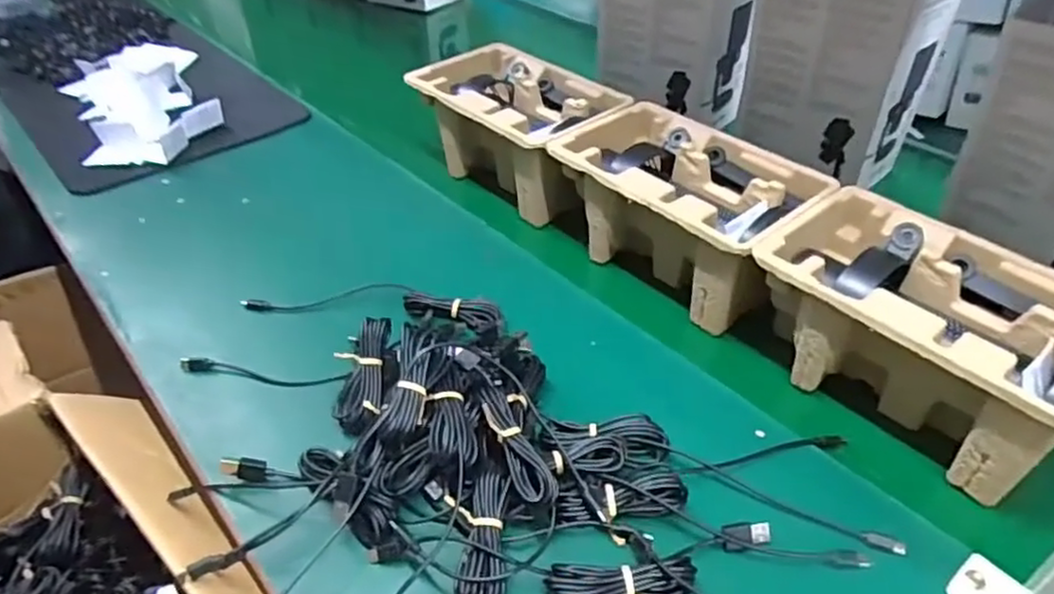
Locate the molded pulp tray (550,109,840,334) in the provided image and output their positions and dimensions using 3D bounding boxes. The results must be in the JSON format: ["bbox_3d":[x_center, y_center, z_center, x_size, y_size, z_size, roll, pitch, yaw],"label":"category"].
[{"bbox_3d":[0.146,-0.077,0.654,0.152,0.113,0.242,-30,49,-30],"label":"molded pulp tray"}]

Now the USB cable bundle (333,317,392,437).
[{"bbox_3d":[-0.127,0.059,0.531,0.037,0.014,0.091,4,65,6],"label":"USB cable bundle"}]

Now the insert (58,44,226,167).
[{"bbox_3d":[-0.526,-0.272,0.934,0.163,0.049,0.345,-24,49,-24],"label":"insert"}]

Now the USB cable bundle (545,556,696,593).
[{"bbox_3d":[0.058,0.174,0.419,0.091,0.024,0.026,-4,41,-3],"label":"USB cable bundle"}]

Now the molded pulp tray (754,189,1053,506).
[{"bbox_3d":[0.297,0.029,0.520,0.150,0.105,0.221,-32,49,-31],"label":"molded pulp tray"}]

